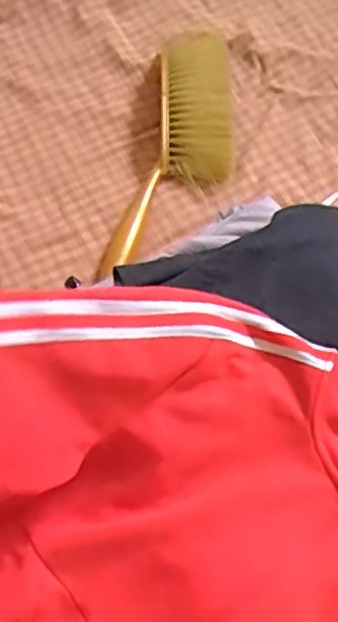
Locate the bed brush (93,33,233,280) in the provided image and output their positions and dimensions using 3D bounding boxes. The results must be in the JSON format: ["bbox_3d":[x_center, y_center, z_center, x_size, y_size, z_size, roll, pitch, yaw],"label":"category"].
[{"bbox_3d":[0.018,-0.197,0.754,0.116,0.056,0.360,10,62,7],"label":"bed brush"}]

